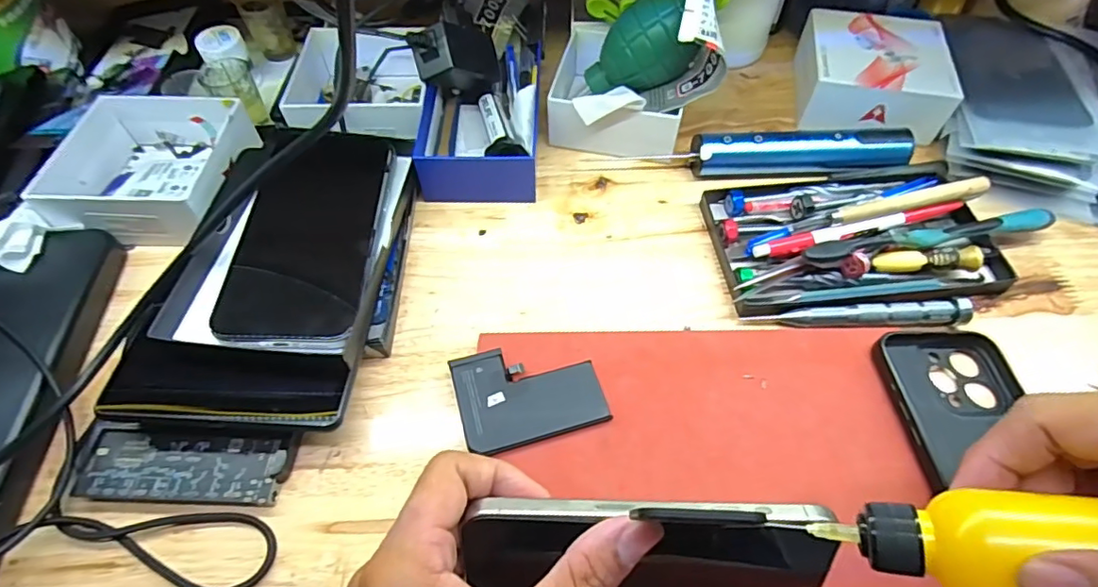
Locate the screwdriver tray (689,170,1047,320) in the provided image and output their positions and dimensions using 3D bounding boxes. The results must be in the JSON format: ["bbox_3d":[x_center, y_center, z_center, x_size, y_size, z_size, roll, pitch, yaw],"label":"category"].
[{"bbox_3d":[0.211,-0.045,0.358,0.204,0.035,0.105,-4,56,-2],"label":"screwdriver tray"}]

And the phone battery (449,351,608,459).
[{"bbox_3d":[-0.011,0.052,0.301,0.076,0.006,0.059,-14,57,-9],"label":"phone battery"}]

